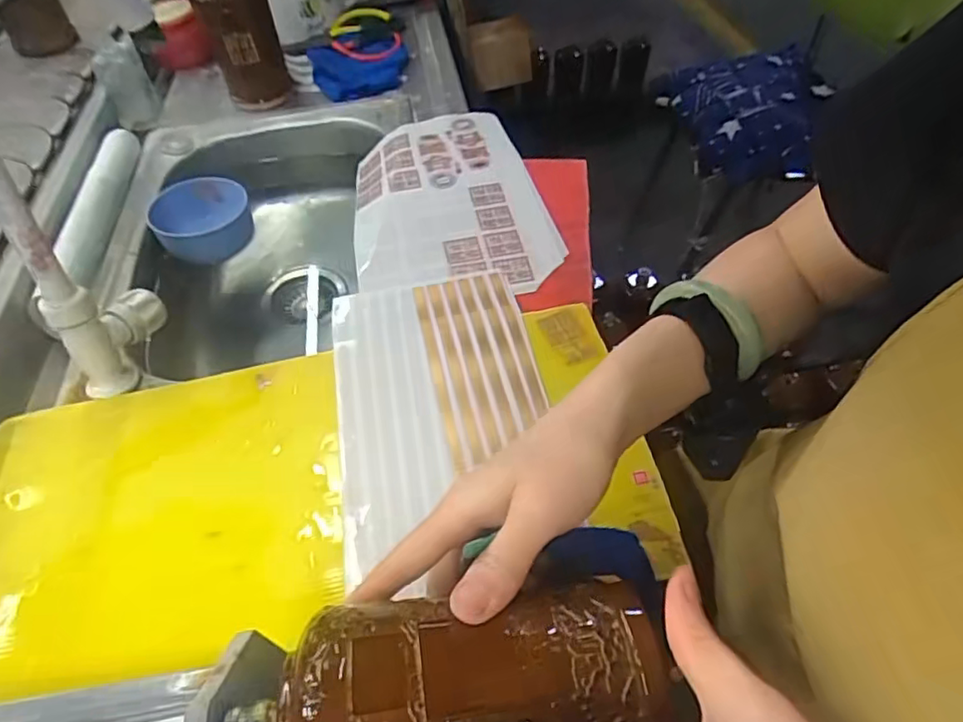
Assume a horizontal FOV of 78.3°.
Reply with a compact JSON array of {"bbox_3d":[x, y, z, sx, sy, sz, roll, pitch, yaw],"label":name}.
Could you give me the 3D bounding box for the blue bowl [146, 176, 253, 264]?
[{"bbox_3d":[-0.335,-0.172,0.708,0.106,0.054,0.102,0,51,1],"label":"blue bowl"}]

